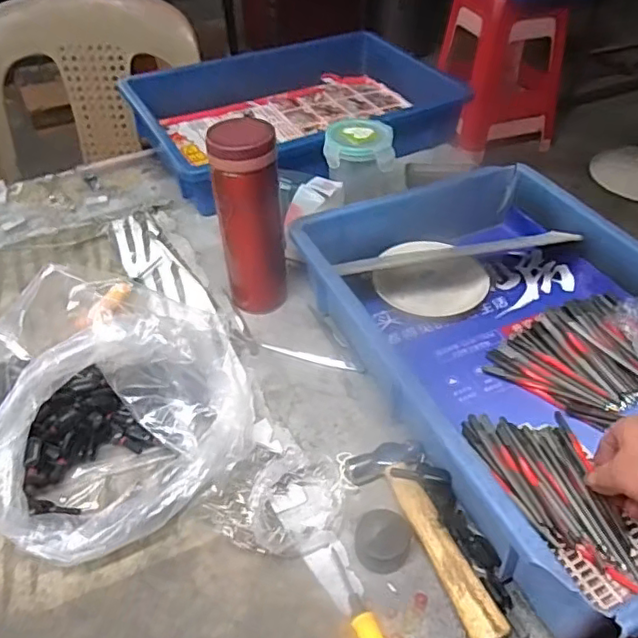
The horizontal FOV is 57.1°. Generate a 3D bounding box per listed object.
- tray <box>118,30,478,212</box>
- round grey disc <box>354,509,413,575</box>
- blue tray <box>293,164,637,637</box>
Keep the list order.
[{"bbox_3d":[-0.043,-0.309,0.860,0.421,0.076,0.278,-19,48,-18],"label":"tray"},{"bbox_3d":[0.045,0.157,0.415,0.038,0.018,0.041,0,45,0],"label":"round grey disc"},{"bbox_3d":[0.189,0.020,0.508,0.286,0.082,0.427,-17,47,-16],"label":"blue tray"}]

